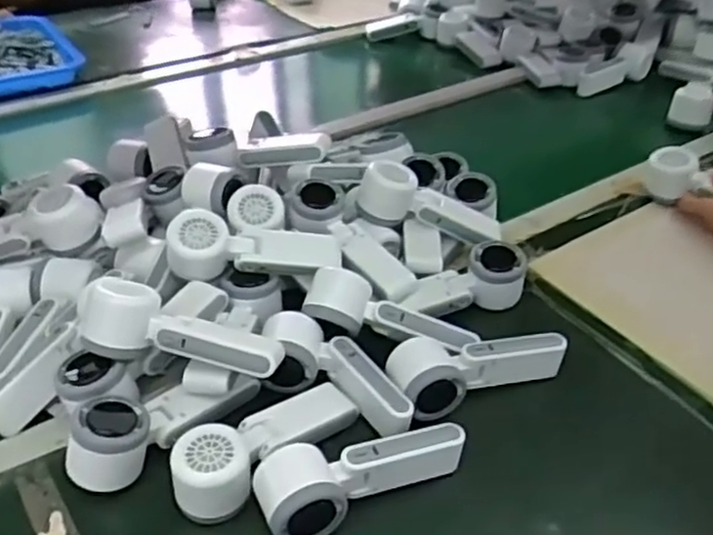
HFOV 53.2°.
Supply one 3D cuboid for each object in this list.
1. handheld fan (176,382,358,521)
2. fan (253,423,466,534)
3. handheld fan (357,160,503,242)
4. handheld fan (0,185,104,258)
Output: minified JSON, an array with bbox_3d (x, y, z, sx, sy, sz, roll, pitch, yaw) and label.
[{"bbox_3d":[-0.071,0.138,0.575,0.166,0.050,0.060,-27,48,-32],"label":"handheld fan"},{"bbox_3d":[0.003,0.157,0.557,0.165,0.043,0.064,-17,43,-23],"label":"fan"},{"bbox_3d":[0.082,-0.062,0.777,0.163,0.056,0.054,19,39,-7],"label":"handheld fan"},{"bbox_3d":[-0.347,-0.032,0.727,0.175,0.060,0.052,-17,40,2],"label":"handheld fan"}]

